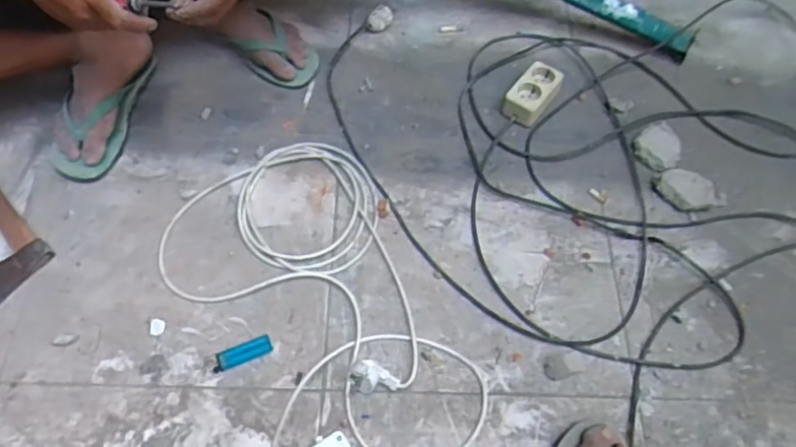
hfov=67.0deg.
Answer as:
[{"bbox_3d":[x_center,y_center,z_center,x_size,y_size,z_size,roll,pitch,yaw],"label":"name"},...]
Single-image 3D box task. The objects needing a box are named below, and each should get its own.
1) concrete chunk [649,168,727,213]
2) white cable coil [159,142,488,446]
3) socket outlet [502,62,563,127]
[{"bbox_3d":[0.442,-0.048,0.915,0.103,0.028,0.062,34,63,15],"label":"concrete chunk"},{"bbox_3d":[-0.118,0.103,0.794,0.310,0.025,0.505,-22,64,-16],"label":"white cable coil"},{"bbox_3d":[0.220,-0.213,0.987,0.061,0.042,0.109,33,63,14],"label":"socket outlet"}]

